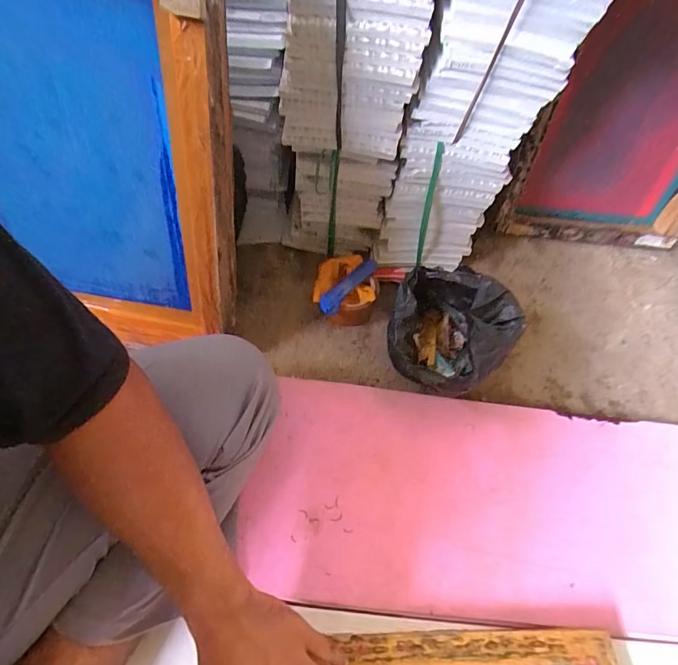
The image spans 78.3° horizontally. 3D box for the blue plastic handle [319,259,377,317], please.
[{"bbox_3d":[0.013,-0.074,0.654,0.028,0.018,0.124,34,62,14],"label":"blue plastic handle"}]

